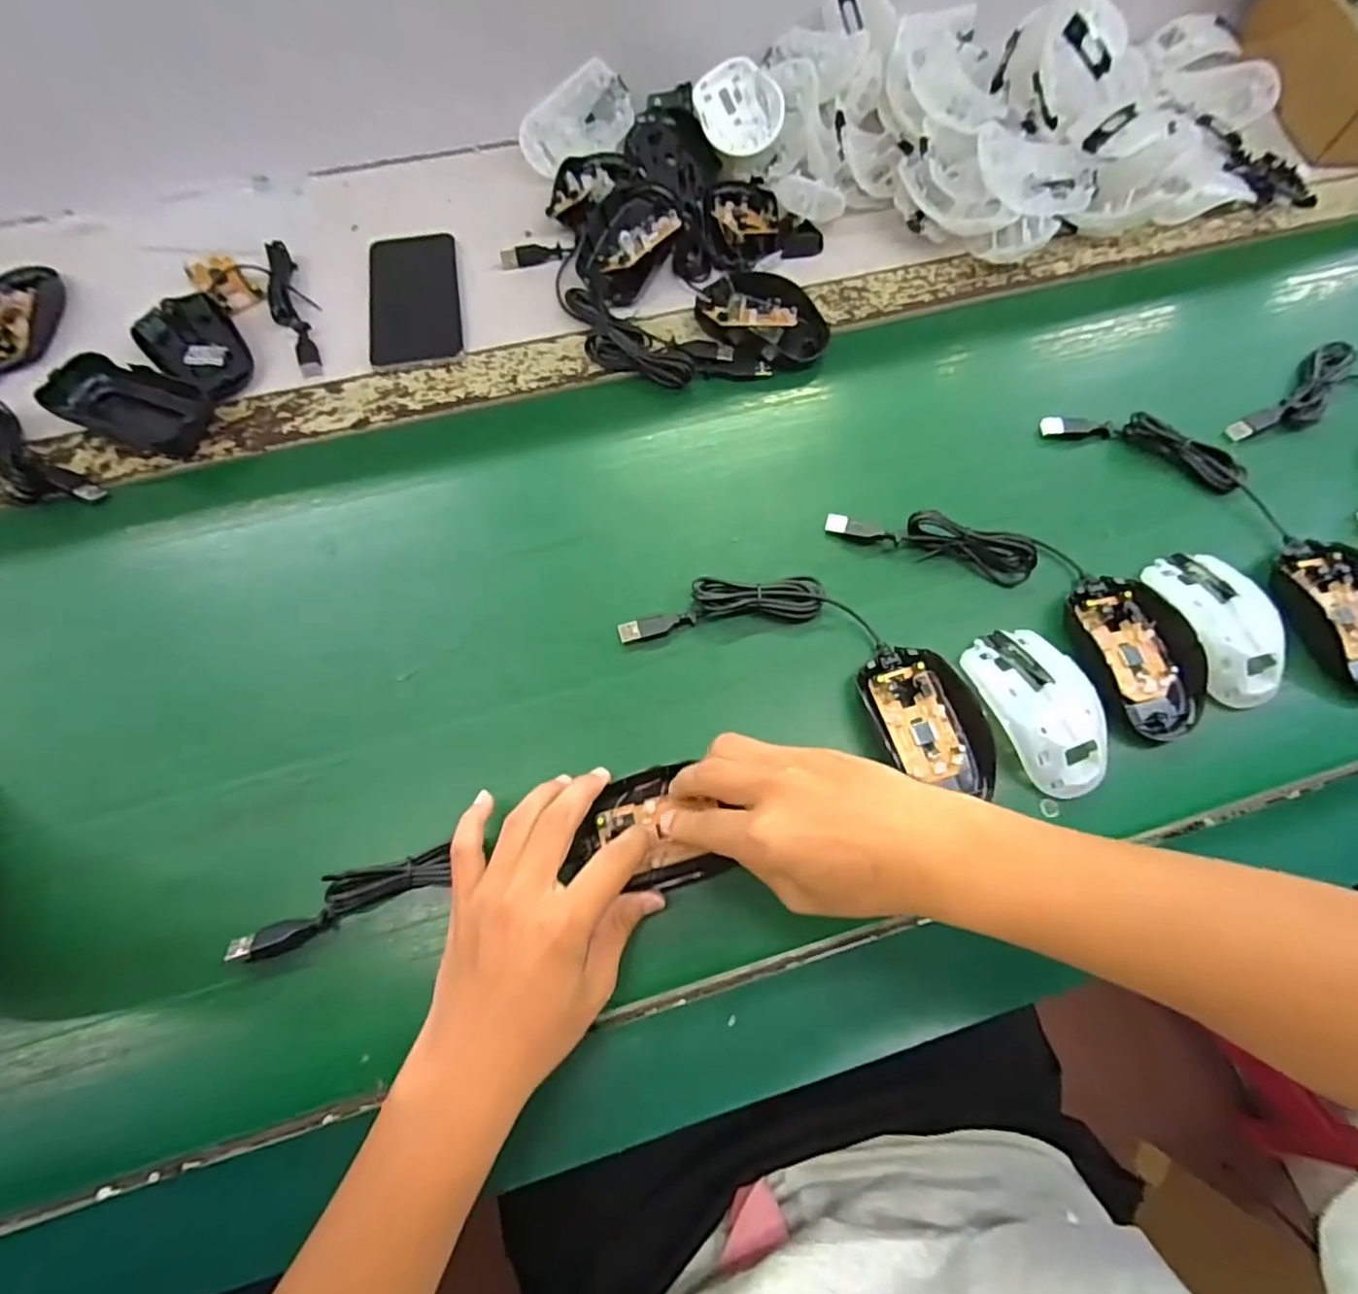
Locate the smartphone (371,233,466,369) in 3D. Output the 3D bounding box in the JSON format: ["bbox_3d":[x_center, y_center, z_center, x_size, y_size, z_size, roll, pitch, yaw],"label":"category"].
[{"bbox_3d":[-0.205,-0.271,0.489,0.067,0.004,0.135,-9,62,-5],"label":"smartphone"}]

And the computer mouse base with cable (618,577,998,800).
[{"bbox_3d":[0.087,0.005,0.387,0.228,0.019,0.090,24,64,13],"label":"computer mouse base with cable"}]

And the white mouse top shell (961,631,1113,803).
[{"bbox_3d":[0.215,0.035,0.372,0.058,0.023,0.101,-23,64,-12],"label":"white mouse top shell"}]

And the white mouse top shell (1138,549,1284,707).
[{"bbox_3d":[0.338,-0.015,0.393,0.053,0.027,0.101,-12,62,-6],"label":"white mouse top shell"}]

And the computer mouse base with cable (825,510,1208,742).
[{"bbox_3d":[0.225,-0.041,0.407,0.241,0.022,0.085,36,67,18],"label":"computer mouse base with cable"}]

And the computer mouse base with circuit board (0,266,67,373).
[{"bbox_3d":[-0.506,-0.243,0.468,0.059,0.018,0.101,-5,61,-2],"label":"computer mouse base with circuit board"}]

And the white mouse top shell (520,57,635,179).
[{"bbox_3d":[-0.090,-0.455,0.543,0.102,0.023,0.058,-29,116,4],"label":"white mouse top shell"}]

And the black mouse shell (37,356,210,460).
[{"bbox_3d":[-0.375,-0.167,0.436,0.108,0.026,0.058,21,64,12],"label":"black mouse shell"}]

